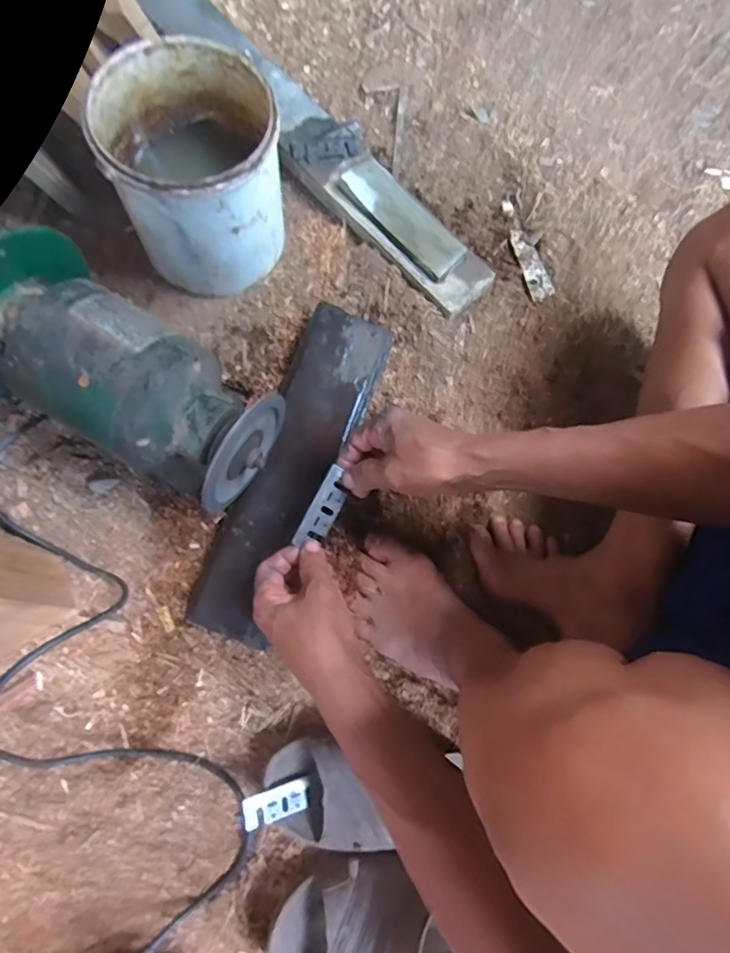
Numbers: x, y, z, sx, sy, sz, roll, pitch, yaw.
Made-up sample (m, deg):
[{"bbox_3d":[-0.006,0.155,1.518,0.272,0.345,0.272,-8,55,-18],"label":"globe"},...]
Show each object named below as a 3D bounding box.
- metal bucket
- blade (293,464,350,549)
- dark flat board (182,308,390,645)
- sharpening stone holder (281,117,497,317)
[{"bbox_3d":[-0.177,-0.327,0.607,0.168,0.185,0.178,0,79,-1],"label":"metal bucket"},{"bbox_3d":[-0.037,0.029,0.509,0.027,0.005,0.077,30,81,-16],"label":"blade"},{"bbox_3d":[-0.074,-0.012,0.610,0.099,0.044,0.388,21,78,5],"label":"dark flat board"},{"bbox_3d":[0.028,-0.334,0.687,0.090,0.050,0.320,-42,80,-9],"label":"sharpening stone holder"}]

